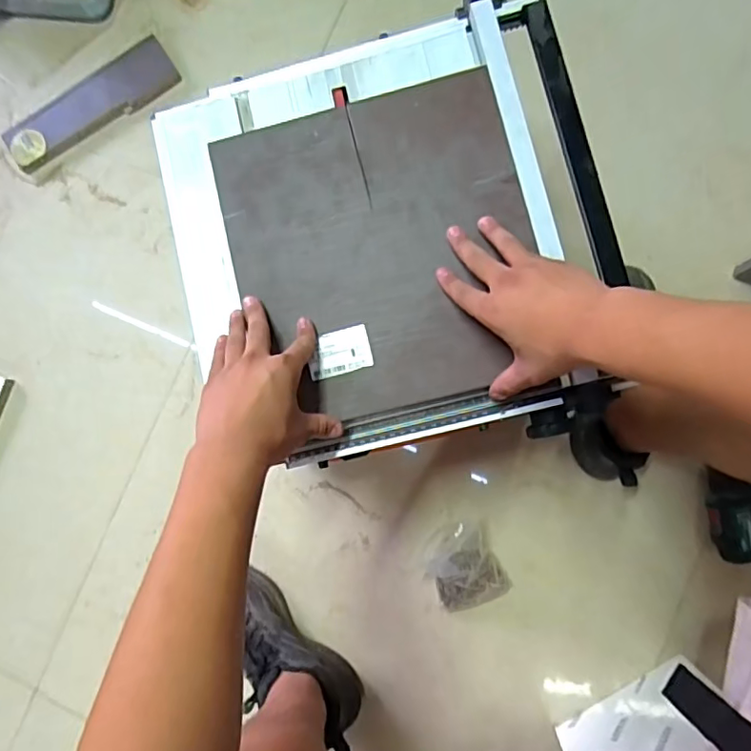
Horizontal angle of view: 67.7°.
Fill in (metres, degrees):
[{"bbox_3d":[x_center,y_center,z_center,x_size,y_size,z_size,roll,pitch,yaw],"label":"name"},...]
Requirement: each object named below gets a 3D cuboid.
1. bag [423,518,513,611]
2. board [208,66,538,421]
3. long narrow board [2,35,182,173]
[{"bbox_3d":[0.122,0.265,0.780,0.104,0.082,0.120,-22,83,3],"label":"bag"},{"bbox_3d":[0.005,-0.120,0.530,0.275,0.009,0.293,-13,84,4],"label":"board"},{"bbox_3d":[-0.477,-0.452,0.942,0.303,0.015,0.103,-32,83,2],"label":"long narrow board"}]

